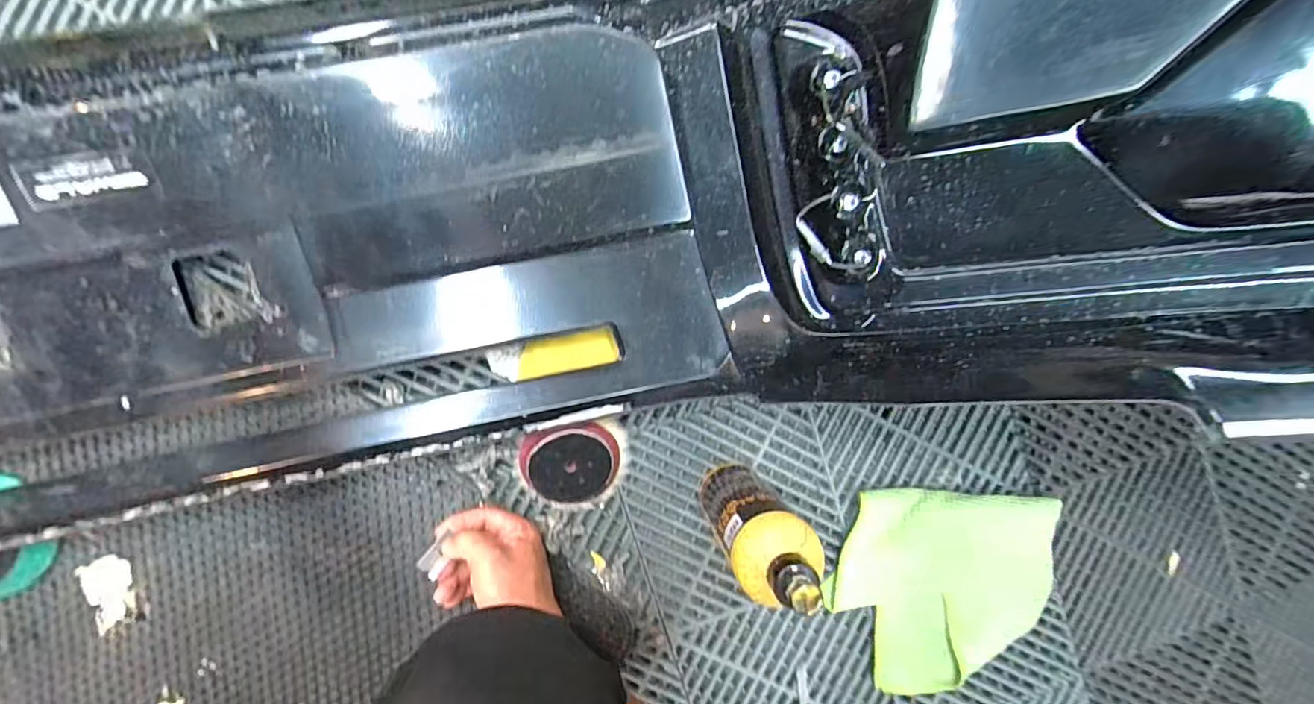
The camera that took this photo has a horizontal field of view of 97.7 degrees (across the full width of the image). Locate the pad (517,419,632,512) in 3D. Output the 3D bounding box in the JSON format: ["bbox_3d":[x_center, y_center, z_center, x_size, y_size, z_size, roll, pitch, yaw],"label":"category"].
[{"bbox_3d":[-0.074,0.102,0.523,0.096,0.027,0.094,-10,118,-14],"label":"pad"}]

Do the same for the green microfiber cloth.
[{"bbox_3d":[0.285,0.238,0.575,0.224,0.035,0.199,4,91,-7],"label":"green microfiber cloth"}]

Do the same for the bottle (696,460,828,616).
[{"bbox_3d":[0.073,0.136,0.453,0.068,0.219,0.052,-32,96,-2],"label":"bottle"}]

